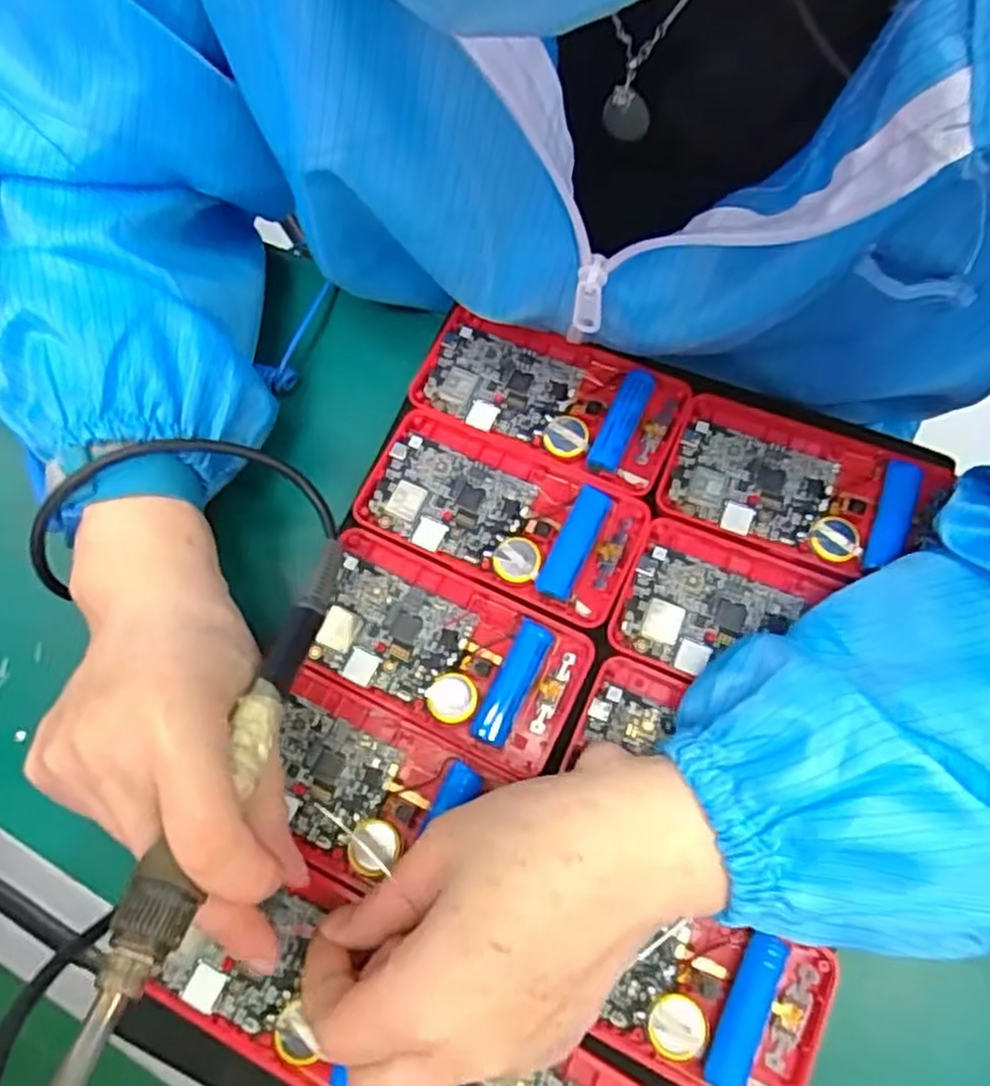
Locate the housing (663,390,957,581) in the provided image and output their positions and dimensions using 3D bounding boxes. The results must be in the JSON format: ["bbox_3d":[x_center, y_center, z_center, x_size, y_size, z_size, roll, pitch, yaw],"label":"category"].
[{"bbox_3d":[0.134,-0.026,0.325,0.113,0.015,0.064,20,74,9],"label":"housing"}]

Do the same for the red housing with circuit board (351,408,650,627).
[{"bbox_3d":[0.002,-0.015,0.330,0.120,0.013,0.063,24,74,10],"label":"red housing with circuit board"}]

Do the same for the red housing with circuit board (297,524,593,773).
[{"bbox_3d":[-0.023,0.045,0.309,0.114,0.014,0.063,24,74,10],"label":"red housing with circuit board"}]

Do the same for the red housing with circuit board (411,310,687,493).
[{"bbox_3d":[0.024,-0.071,0.347,0.121,0.015,0.061,24,74,10],"label":"red housing with circuit board"}]

